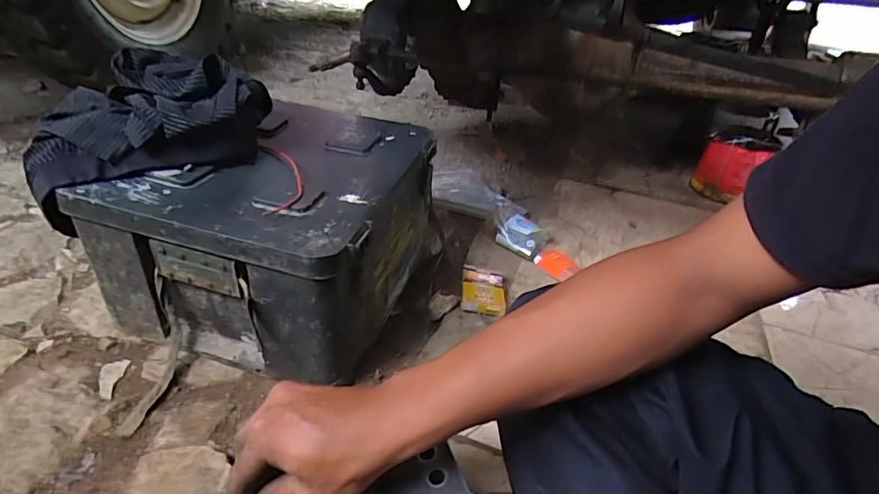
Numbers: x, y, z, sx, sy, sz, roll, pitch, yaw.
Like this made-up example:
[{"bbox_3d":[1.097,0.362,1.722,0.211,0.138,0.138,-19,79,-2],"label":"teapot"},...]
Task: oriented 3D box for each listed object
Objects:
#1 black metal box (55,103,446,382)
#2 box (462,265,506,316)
[{"bbox_3d":[-0.224,-0.025,0.722,0.333,0.238,0.357,13,33,12],"label":"black metal box"},{"bbox_3d":[0.071,0.074,0.799,0.068,0.029,0.093,6,34,2],"label":"box"}]

